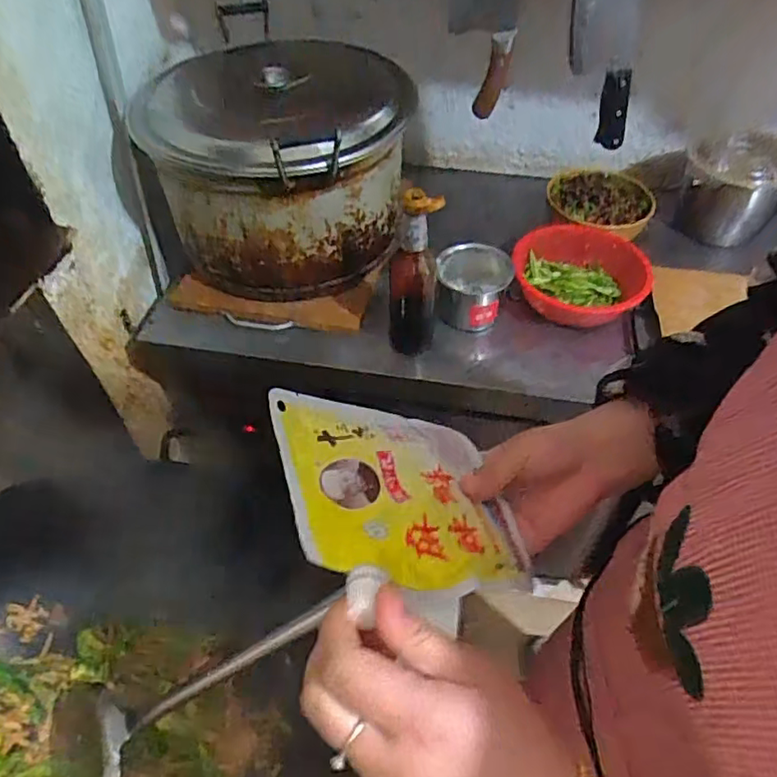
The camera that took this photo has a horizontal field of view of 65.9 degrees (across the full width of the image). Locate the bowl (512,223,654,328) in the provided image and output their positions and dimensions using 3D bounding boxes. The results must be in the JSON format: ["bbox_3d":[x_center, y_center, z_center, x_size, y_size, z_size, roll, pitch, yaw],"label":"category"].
[{"bbox_3d":[0.303,-0.184,0.950,0.199,0.078,0.194,0,49,0],"label":"bowl"}]

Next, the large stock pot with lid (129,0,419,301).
[{"bbox_3d":[-0.163,-0.343,0.901,0.321,0.275,0.396,-9,50,-8],"label":"large stock pot with lid"}]

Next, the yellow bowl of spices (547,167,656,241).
[{"bbox_3d":[0.357,-0.321,1.028,0.128,0.068,0.176,-20,52,-16],"label":"yellow bowl of spices"}]

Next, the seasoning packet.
[{"bbox_3d":[0.014,0.065,0.363,0.167,0.022,0.125,11,45,-41],"label":"seasoning packet"}]

